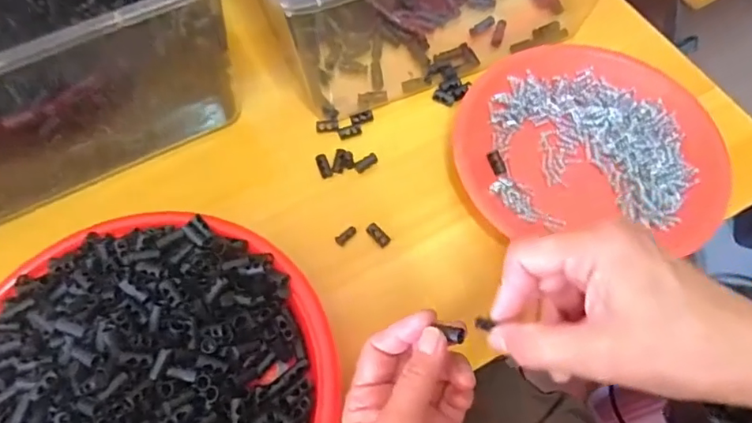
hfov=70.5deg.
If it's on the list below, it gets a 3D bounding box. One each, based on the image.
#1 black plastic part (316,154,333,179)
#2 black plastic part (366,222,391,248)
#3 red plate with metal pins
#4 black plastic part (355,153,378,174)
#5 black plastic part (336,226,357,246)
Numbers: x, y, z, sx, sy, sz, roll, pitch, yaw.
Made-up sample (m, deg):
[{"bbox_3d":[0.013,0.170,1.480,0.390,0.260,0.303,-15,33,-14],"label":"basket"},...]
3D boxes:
[{"bbox_3d":[-0.040,-0.036,0.414,0.009,0.005,0.020,-20,80,-9],"label":"black plastic part"},{"bbox_3d":[0.002,0.017,0.388,0.009,0.005,0.019,-41,83,-17],"label":"black plastic part"},{"bbox_3d":[0.156,-0.054,0.408,0.189,0.029,0.173,0,64,0],"label":"red plate with metal pins"},{"bbox_3d":[-0.008,-0.038,0.413,0.019,0.004,0.008,-37,70,-16],"label":"black plastic part"},{"bbox_3d":[-0.021,0.018,0.388,0.018,0.004,0.008,-40,71,-17],"label":"black plastic part"}]

